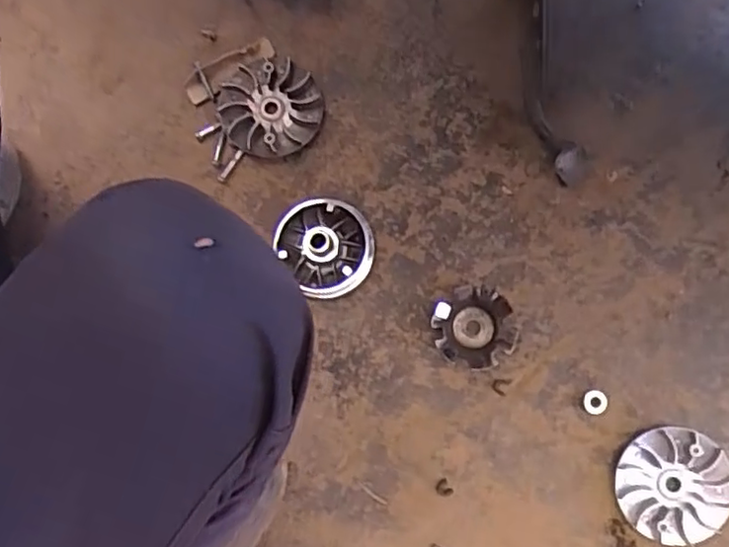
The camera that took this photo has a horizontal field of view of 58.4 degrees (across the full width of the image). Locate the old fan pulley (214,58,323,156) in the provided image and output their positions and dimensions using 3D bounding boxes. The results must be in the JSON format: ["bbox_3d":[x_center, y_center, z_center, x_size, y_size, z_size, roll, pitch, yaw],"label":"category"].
[{"bbox_3d":[-0.102,-0.179,0.708,0.110,0.016,0.103,0,80,1],"label":"old fan pulley"}]

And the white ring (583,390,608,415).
[{"bbox_3d":[0.229,0.128,0.648,0.023,0.010,0.024,0,80,1],"label":"white ring"}]

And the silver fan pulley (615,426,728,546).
[{"bbox_3d":[0.302,0.206,0.632,0.106,0.015,0.107,0,80,1],"label":"silver fan pulley"}]

